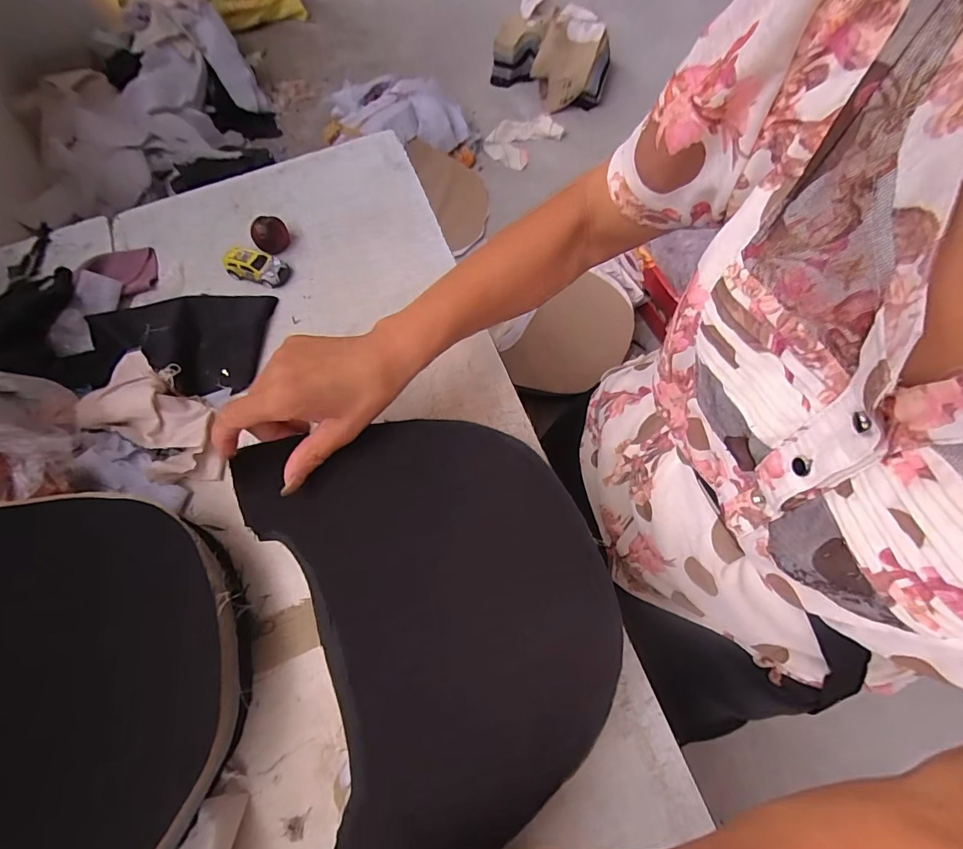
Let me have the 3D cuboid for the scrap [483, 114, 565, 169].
[{"bbox_3d":[0.102,-0.716,1.139,0.183,0.040,0.143,-38,72,-12],"label":"scrap"}]

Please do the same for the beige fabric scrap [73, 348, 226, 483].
[{"bbox_3d":[-0.289,-0.005,0.398,0.148,0.032,0.070,35,74,14],"label":"beige fabric scrap"}]

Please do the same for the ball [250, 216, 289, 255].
[{"bbox_3d":[-0.221,-0.198,0.474,0.034,0.029,0.027,-39,73,-13],"label":"ball"}]

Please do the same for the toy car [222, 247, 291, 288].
[{"bbox_3d":[-0.229,-0.161,0.462,0.060,0.026,0.028,14,70,7],"label":"toy car"}]

